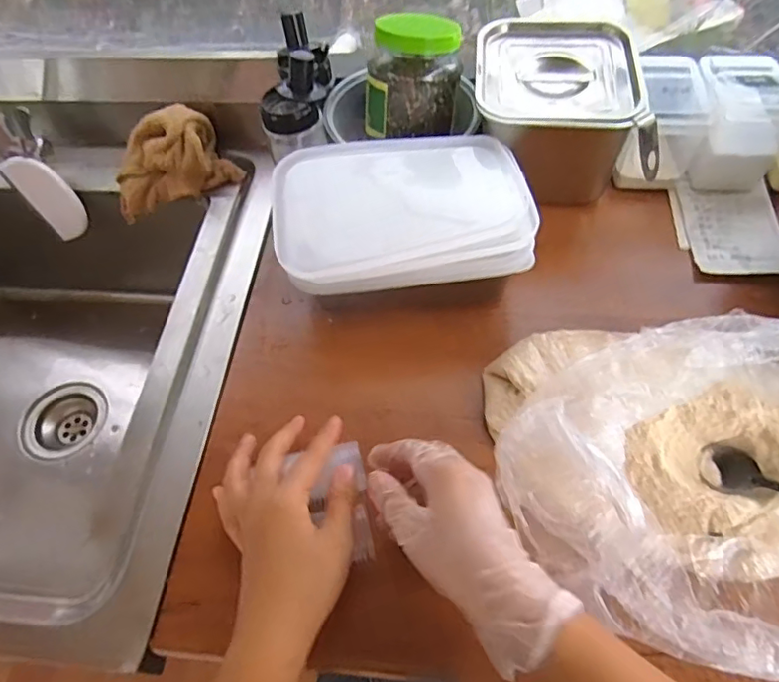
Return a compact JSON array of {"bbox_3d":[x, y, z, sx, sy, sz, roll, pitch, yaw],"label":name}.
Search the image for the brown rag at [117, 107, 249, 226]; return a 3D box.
[{"bbox_3d":[-0.248,-0.203,0.638,0.138,0.087,0.064,-7,57,-2],"label":"brown rag"}]

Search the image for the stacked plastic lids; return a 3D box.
[{"bbox_3d":[0.010,-0.126,0.511,0.220,0.032,0.170,-5,57,0],"label":"stacked plastic lids"}]

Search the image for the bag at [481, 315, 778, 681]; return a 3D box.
[{"bbox_3d":[0.220,0.085,0.376,0.305,0.092,0.221,9,58,9],"label":"bag"}]

